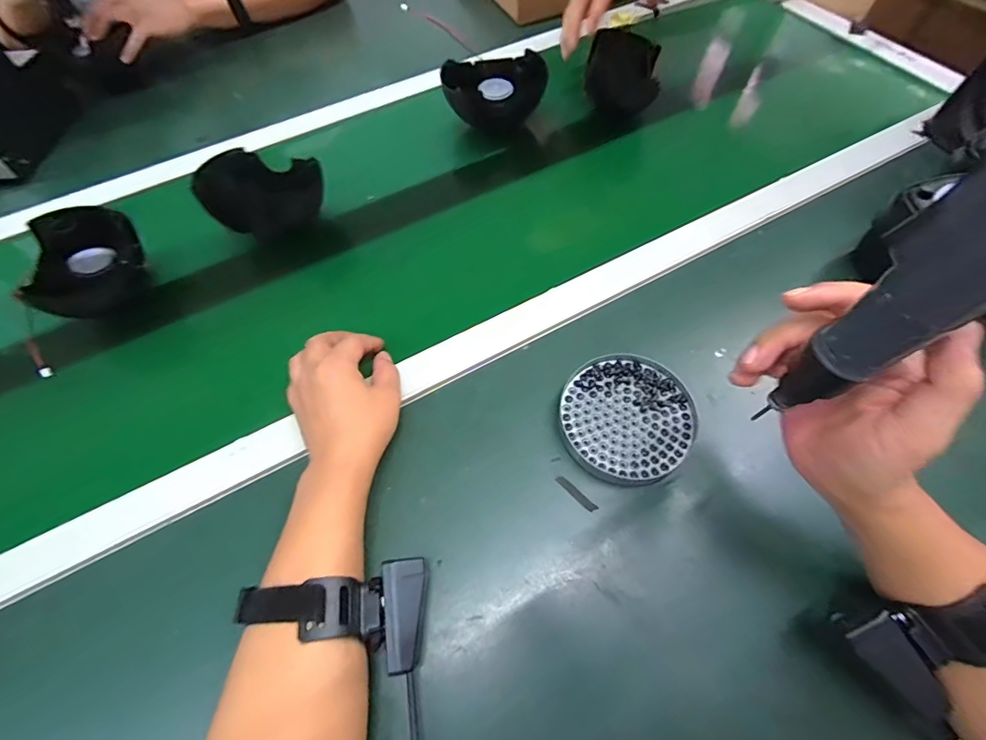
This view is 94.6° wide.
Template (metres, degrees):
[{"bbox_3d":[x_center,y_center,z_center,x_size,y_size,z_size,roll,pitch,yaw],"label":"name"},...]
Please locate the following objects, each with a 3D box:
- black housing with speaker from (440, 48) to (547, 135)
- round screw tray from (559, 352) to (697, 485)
[{"bbox_3d":[0.005,-0.358,0.599,0.134,0.072,0.063,-12,63,-4],"label":"black housing with speaker"},{"bbox_3d":[0.117,0.040,0.399,0.110,0.013,0.116,-1,62,2],"label":"round screw tray"}]

